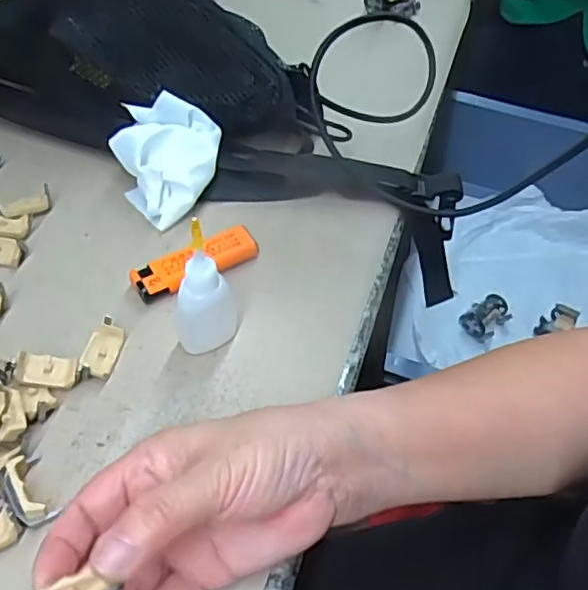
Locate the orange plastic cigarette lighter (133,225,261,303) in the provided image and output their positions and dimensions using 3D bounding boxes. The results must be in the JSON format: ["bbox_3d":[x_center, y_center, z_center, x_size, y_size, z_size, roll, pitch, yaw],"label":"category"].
[{"bbox_3d":[-0.062,-0.021,0.394,0.080,0.012,0.026,-21,57,-18],"label":"orange plastic cigarette lighter"}]

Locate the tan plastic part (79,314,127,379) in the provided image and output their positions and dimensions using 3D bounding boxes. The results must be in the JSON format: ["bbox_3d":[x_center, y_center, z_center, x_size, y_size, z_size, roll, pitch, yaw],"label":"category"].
[{"bbox_3d":[-0.109,0.030,0.355,0.018,0.012,0.035,9,53,4],"label":"tan plastic part"}]

